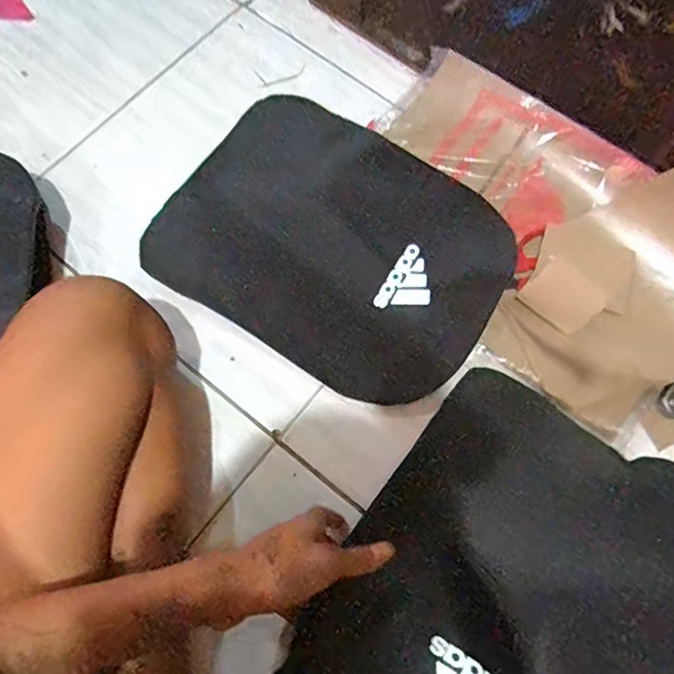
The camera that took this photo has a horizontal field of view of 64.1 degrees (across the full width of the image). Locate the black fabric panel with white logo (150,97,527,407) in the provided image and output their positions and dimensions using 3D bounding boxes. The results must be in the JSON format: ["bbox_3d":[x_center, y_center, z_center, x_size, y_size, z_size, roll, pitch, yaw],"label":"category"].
[{"bbox_3d":[0.000,-0.096,0.571,0.344,0.022,0.250,31,84,2],"label":"black fabric panel with white logo"}]

